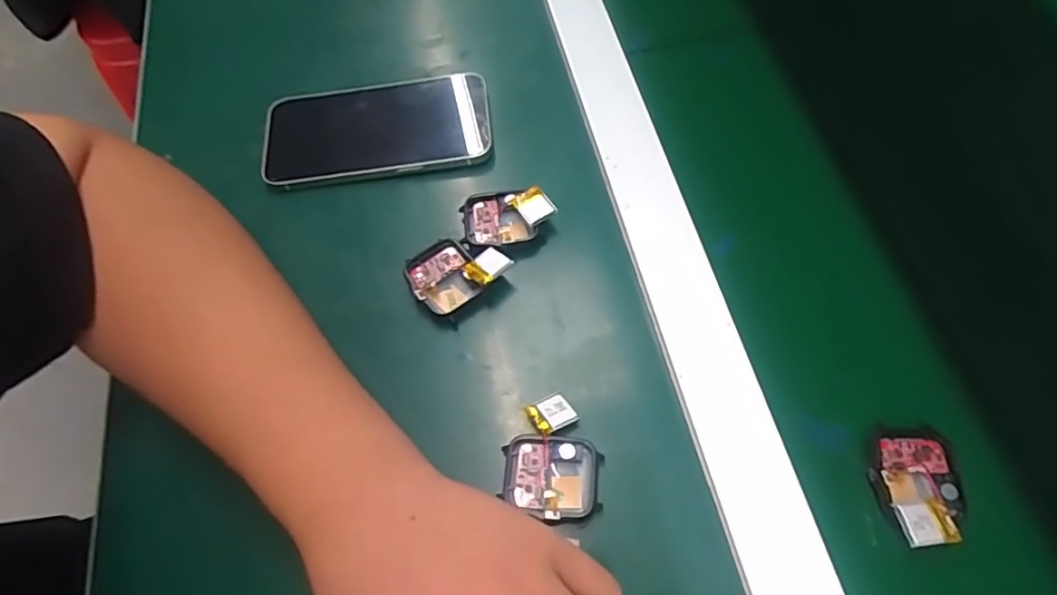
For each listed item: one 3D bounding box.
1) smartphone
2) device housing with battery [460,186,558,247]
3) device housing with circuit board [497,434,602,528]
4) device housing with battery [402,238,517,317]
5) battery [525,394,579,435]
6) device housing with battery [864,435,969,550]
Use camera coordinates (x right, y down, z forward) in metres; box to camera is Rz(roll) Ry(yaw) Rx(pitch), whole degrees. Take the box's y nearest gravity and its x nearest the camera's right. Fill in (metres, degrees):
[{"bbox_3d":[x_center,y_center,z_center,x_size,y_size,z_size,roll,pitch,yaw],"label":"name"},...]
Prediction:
[{"bbox_3d":[-0.100,-0.113,0.379,0.147,0.012,0.076,-6,63,0],"label":"smartphone"},{"bbox_3d":[-0.013,-0.047,0.340,0.053,0.017,0.038,-4,63,1],"label":"device housing with battery"},{"bbox_3d":[0.011,0.086,0.281,0.046,0.008,0.038,4,63,5],"label":"device housing with circuit board"},{"bbox_3d":[-0.041,-0.016,0.326,0.049,0.018,0.042,-33,66,-13],"label":"device housing with battery"},{"bbox_3d":[0.012,0.058,0.291,0.021,0.005,0.017,-28,65,-11],"label":"battery"},{"bbox_3d":[0.181,0.087,0.269,0.038,0.013,0.049,0,63,3],"label":"device housing with battery"}]

